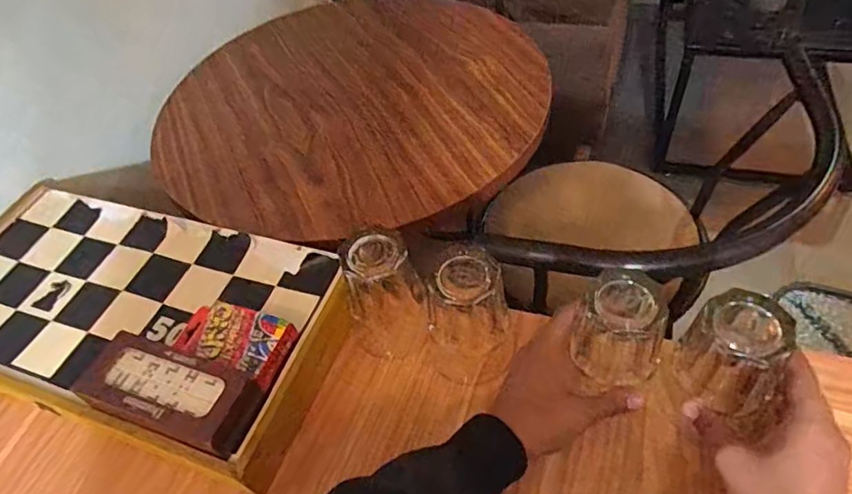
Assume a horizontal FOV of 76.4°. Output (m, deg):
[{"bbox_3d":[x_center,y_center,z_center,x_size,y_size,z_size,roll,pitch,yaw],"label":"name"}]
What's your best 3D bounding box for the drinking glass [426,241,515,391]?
[{"bbox_3d":[0.043,0.069,0.513,0.070,0.135,0.069,-3,48,4],"label":"drinking glass"}]

